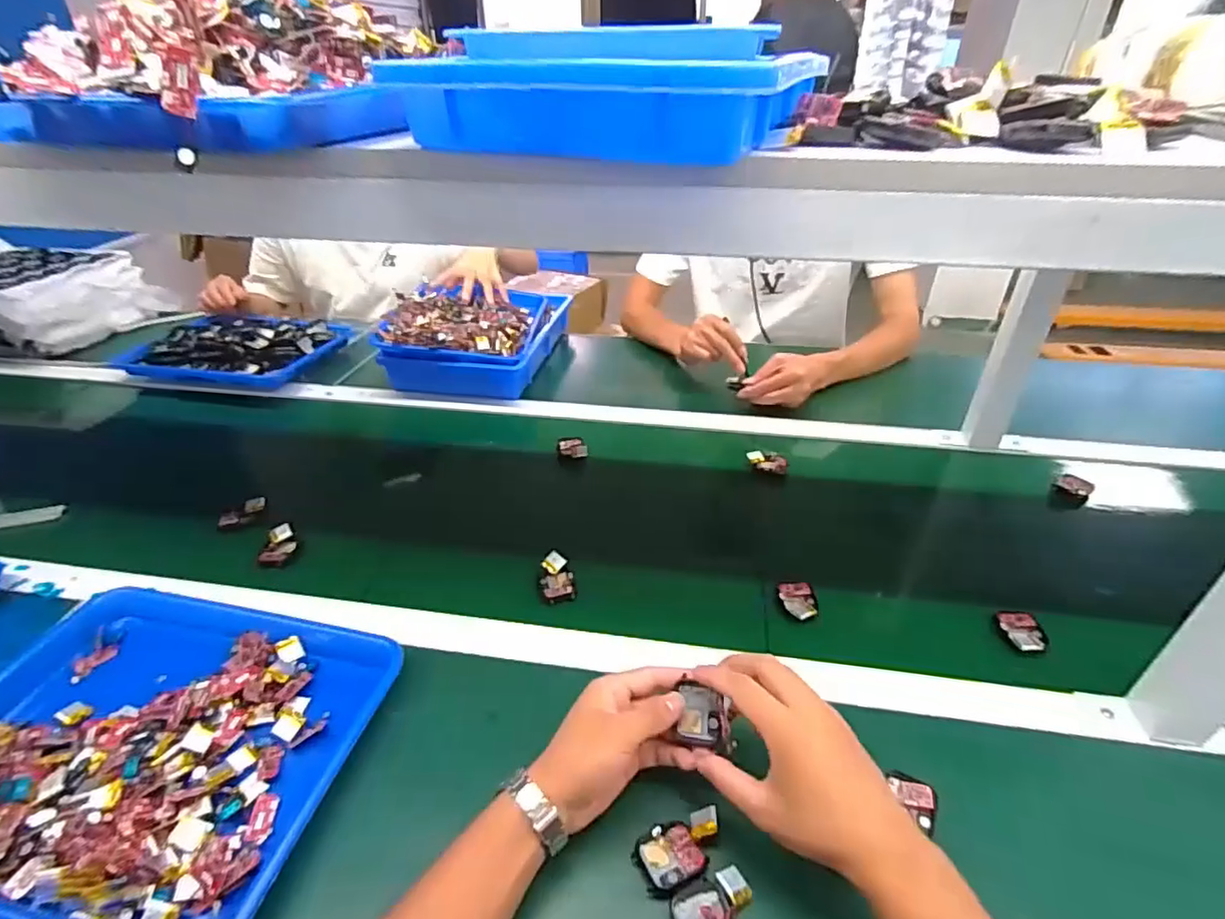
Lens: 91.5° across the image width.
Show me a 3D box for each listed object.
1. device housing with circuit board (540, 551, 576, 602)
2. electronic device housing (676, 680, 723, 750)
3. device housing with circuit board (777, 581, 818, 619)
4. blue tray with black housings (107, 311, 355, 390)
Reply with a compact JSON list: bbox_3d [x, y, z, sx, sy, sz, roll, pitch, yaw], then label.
[{"bbox_3d":[-0.059,0.123,0.631,0.033,0.020,0.053,-6,35,-7],"label":"device housing with circuit board"},{"bbox_3d":[0.064,0.186,0.431,0.035,0.043,0.008,1,-12,29],"label":"electronic device housing"},{"bbox_3d":[0.189,0.143,0.608,0.038,0.014,0.051,4,35,7],"label":"device housing with circuit board"},{"bbox_3d":[-0.676,-0.205,1.075,0.350,0.047,0.227,5,35,9],"label":"blue tray with black housings"}]

